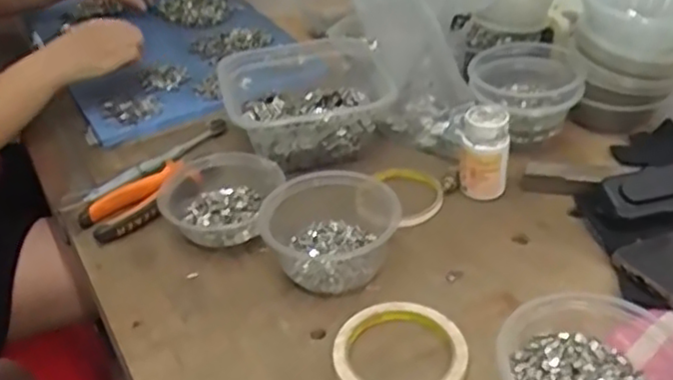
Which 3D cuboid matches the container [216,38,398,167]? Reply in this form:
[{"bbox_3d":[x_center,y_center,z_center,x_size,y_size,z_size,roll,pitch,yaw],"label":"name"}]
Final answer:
[{"bbox_3d":[-0.034,-0.104,0.763,0.183,0.064,0.195,-14,37,-13],"label":"container"}]

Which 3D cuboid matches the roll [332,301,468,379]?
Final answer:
[{"bbox_3d":[0.047,0.121,0.509,0.097,0.008,0.095,-3,36,2],"label":"roll"}]

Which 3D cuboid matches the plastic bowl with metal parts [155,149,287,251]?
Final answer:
[{"bbox_3d":[-0.104,0.009,0.651,0.115,0.035,0.109,-3,36,2],"label":"plastic bowl with metal parts"}]

